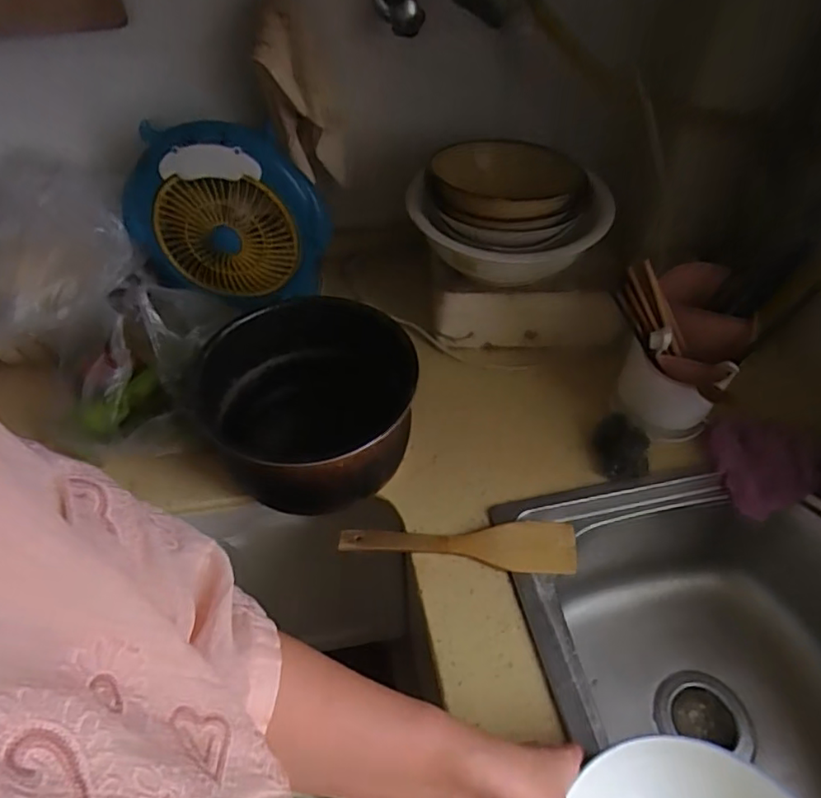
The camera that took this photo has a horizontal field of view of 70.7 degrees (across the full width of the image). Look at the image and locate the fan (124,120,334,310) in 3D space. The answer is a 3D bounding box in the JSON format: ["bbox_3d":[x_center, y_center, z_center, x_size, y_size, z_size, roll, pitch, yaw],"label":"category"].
[{"bbox_3d":[-0.233,-0.230,0.736,0.240,0.211,0.071,7,50,6],"label":"fan"}]

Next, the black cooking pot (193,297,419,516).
[{"bbox_3d":[-0.121,0.007,0.666,0.226,0.140,0.225,0,50,0],"label":"black cooking pot"}]

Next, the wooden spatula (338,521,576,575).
[{"bbox_3d":[0.048,0.150,0.607,0.241,0.015,0.053,3,50,4],"label":"wooden spatula"}]

